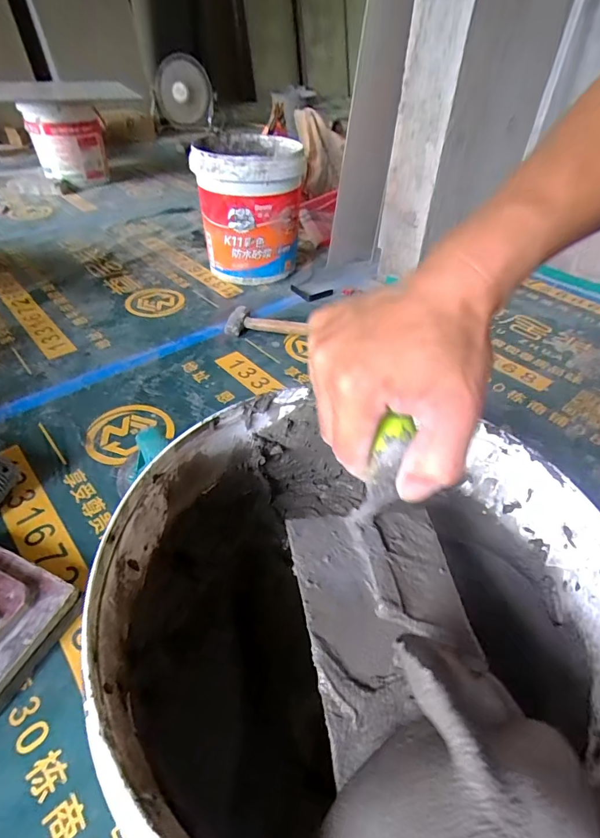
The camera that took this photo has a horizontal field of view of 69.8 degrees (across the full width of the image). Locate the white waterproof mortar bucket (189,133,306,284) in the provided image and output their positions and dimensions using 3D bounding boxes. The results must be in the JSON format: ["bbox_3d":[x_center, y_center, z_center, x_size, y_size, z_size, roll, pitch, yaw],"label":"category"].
[{"bbox_3d":[-0.141,-0.582,1.224,0.281,0.327,0.249,-3,45,-8],"label":"white waterproof mortar bucket"}]

